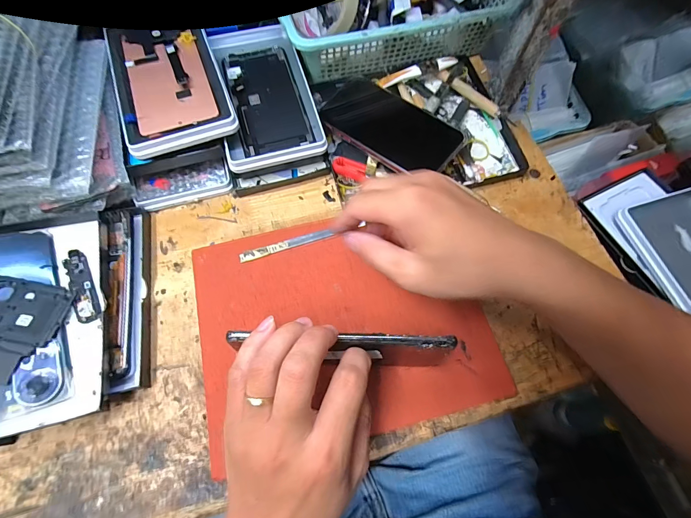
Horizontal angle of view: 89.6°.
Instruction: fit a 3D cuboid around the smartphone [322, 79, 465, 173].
[{"bbox_3d":[0.047,-0.140,0.371,0.141,0.004,0.067,35,94,9],"label":"smartphone"}]

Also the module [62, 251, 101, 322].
[{"bbox_3d":[-0.229,0.023,0.301,0.017,0.007,0.067,-24,71,-10],"label":"module"}]

